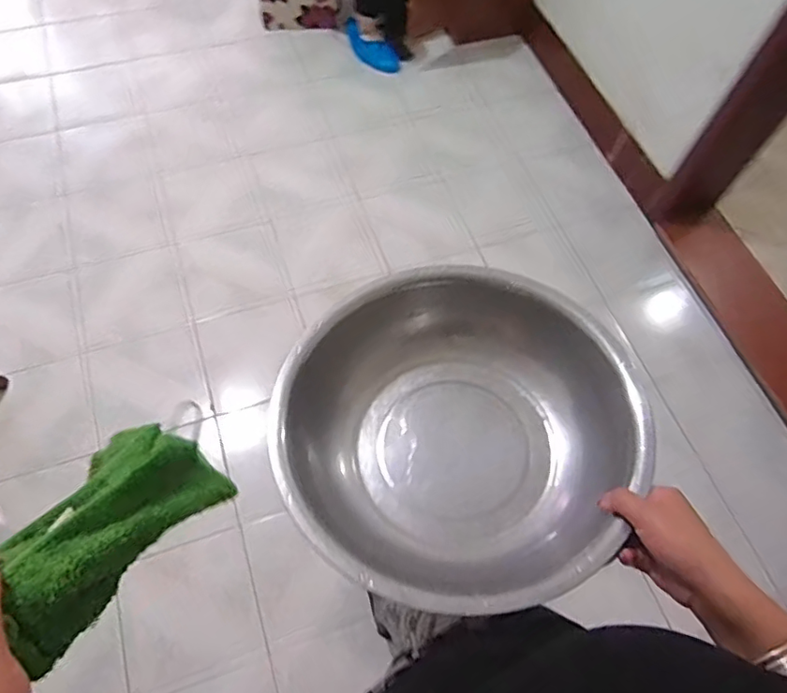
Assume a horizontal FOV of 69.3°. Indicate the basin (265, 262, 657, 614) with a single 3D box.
[{"bbox_3d":[0.064,0.079,0.580,0.327,0.134,0.340,1,65,-2],"label":"basin"}]

